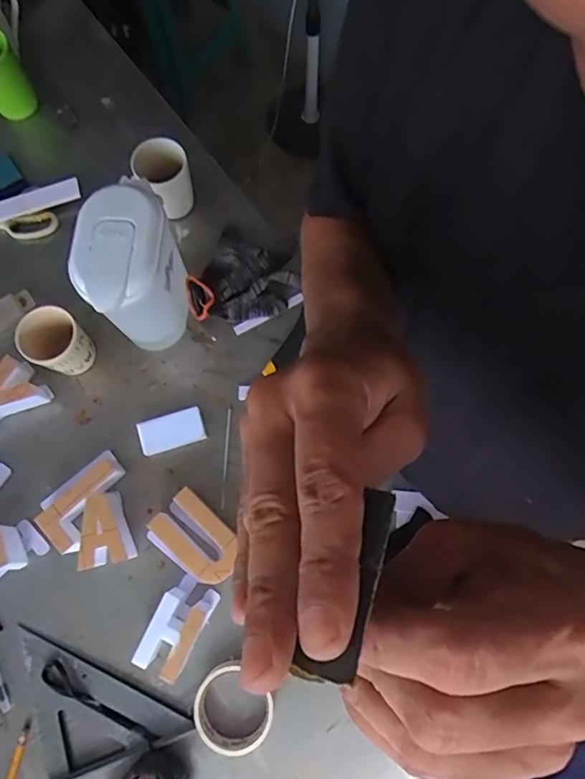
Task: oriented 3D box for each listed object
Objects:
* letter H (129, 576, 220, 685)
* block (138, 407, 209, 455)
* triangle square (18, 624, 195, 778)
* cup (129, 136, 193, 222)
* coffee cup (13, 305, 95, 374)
[{"bbox_3d":[-0.136,0.280,0.591,0.057,0.044,0.100,26,76,6],"label":"letter H"},{"bbox_3d":[-0.159,0.054,0.655,0.084,0.019,0.043,-17,76,-5],"label":"block"},{"bbox_3d":[-0.227,0.348,0.592,0.169,0.013,0.167,-20,76,-6],"label":"triangle square"},{"bbox_3d":[-0.174,-0.290,0.700,0.070,0.090,0.076,0,75,-1],"label":"cup"},{"bbox_3d":[-0.303,-0.057,0.657,0.070,0.100,0.072,0,75,-1],"label":"coffee cup"}]

